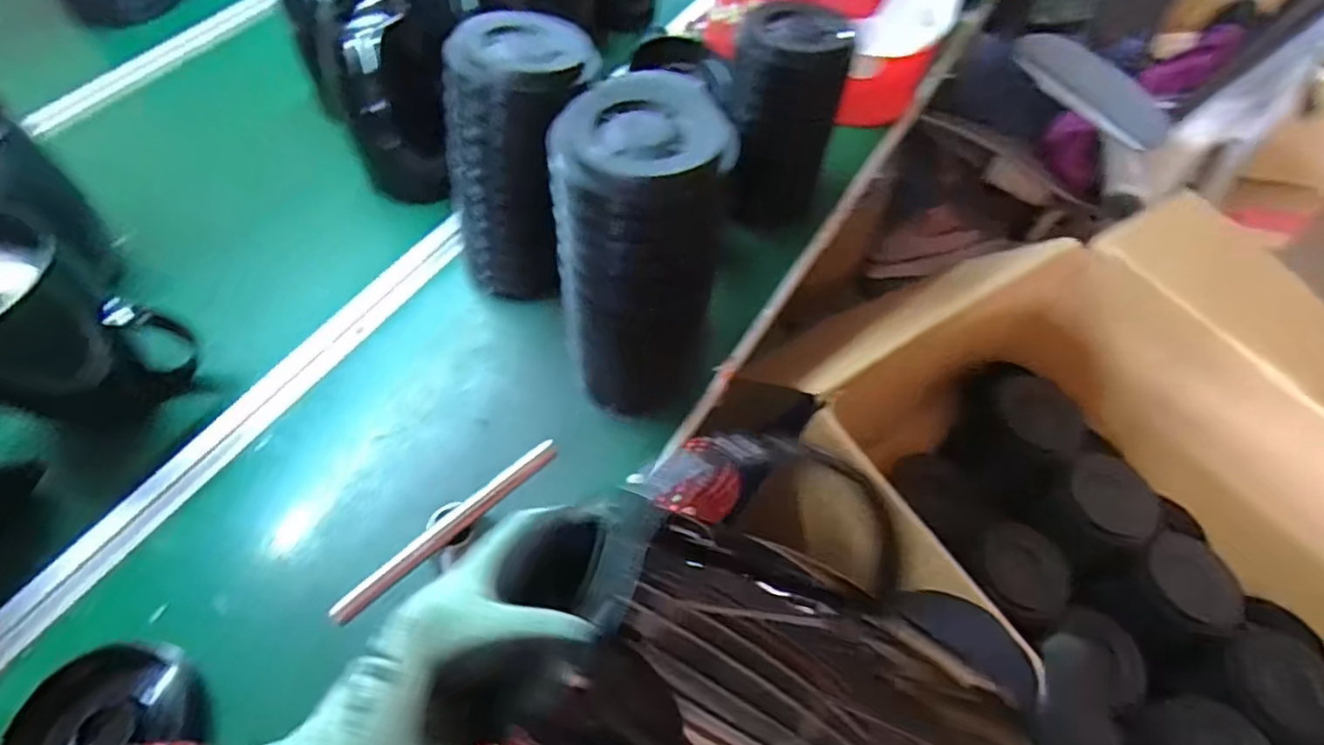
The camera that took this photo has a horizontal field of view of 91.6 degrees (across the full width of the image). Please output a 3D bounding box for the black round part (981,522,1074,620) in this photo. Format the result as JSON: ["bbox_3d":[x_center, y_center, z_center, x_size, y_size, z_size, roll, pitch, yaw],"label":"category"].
[{"bbox_3d":[0.495,0.259,0.869,0.065,0.090,0.120,3,58,-51],"label":"black round part"}]

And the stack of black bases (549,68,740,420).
[{"bbox_3d":[-0.017,-0.082,0.541,0.123,0.279,0.135,10,59,4],"label":"stack of black bases"}]

